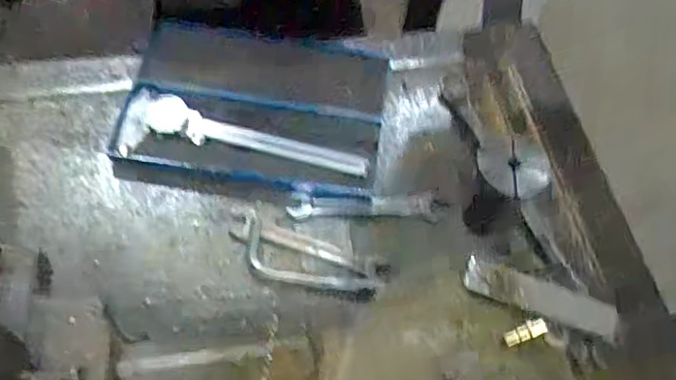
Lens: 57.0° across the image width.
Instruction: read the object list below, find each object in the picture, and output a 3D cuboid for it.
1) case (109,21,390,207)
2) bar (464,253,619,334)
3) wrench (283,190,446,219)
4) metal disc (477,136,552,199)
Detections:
[{"bbox_3d":[-0.075,-0.083,0.603,0.237,0.026,0.189,9,58,0],"label":"case"},{"bbox_3d":[0.118,0.061,0.364,0.088,0.008,0.026,22,59,8],"label":"bar"},{"bbox_3d":[0.027,0.014,0.563,0.138,0.006,0.019,-3,81,-9],"label":"wrench"},{"bbox_3d":[0.142,-0.019,0.499,0.051,0.006,0.055,-9,60,16],"label":"metal disc"}]

